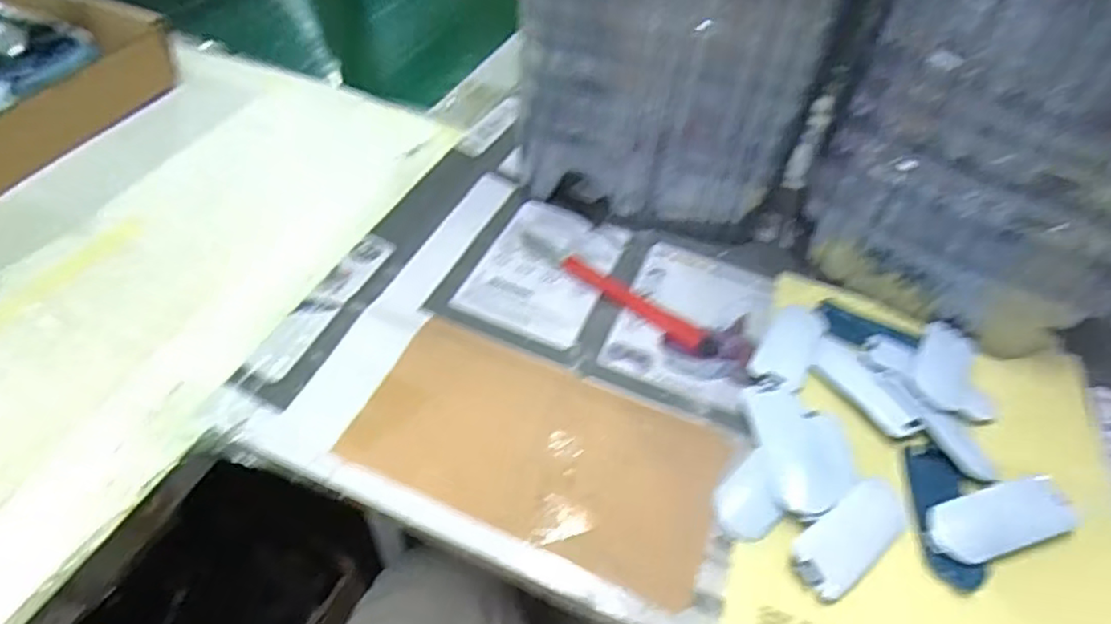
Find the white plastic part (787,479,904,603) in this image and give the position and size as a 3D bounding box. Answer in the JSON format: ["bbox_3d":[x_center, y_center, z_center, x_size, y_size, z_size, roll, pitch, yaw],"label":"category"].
[{"bbox_3d":[0.158,0.117,0.339,0.084,0.013,0.032,-28,57,-27],"label":"white plastic part"}]

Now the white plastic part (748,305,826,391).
[{"bbox_3d":[0.157,0.020,0.428,0.034,0.011,0.083,28,51,18],"label":"white plastic part"}]

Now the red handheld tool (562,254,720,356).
[{"bbox_3d":[0.057,-0.007,0.450,0.126,0.004,0.019,31,53,20],"label":"red handheld tool"}]

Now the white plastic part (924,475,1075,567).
[{"bbox_3d":[0.246,0.114,0.352,0.086,0.014,0.033,-11,50,-15],"label":"white plastic part"}]

